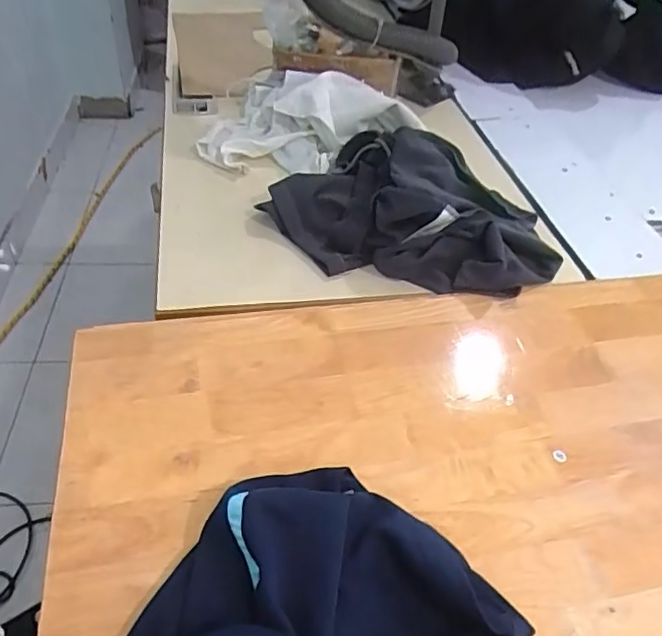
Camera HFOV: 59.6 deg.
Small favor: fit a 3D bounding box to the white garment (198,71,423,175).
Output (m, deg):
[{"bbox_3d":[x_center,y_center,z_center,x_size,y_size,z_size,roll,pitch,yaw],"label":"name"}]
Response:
[{"bbox_3d":[-0.041,-0.294,0.872,0.282,0.076,0.236,24,47,16],"label":"white garment"}]

